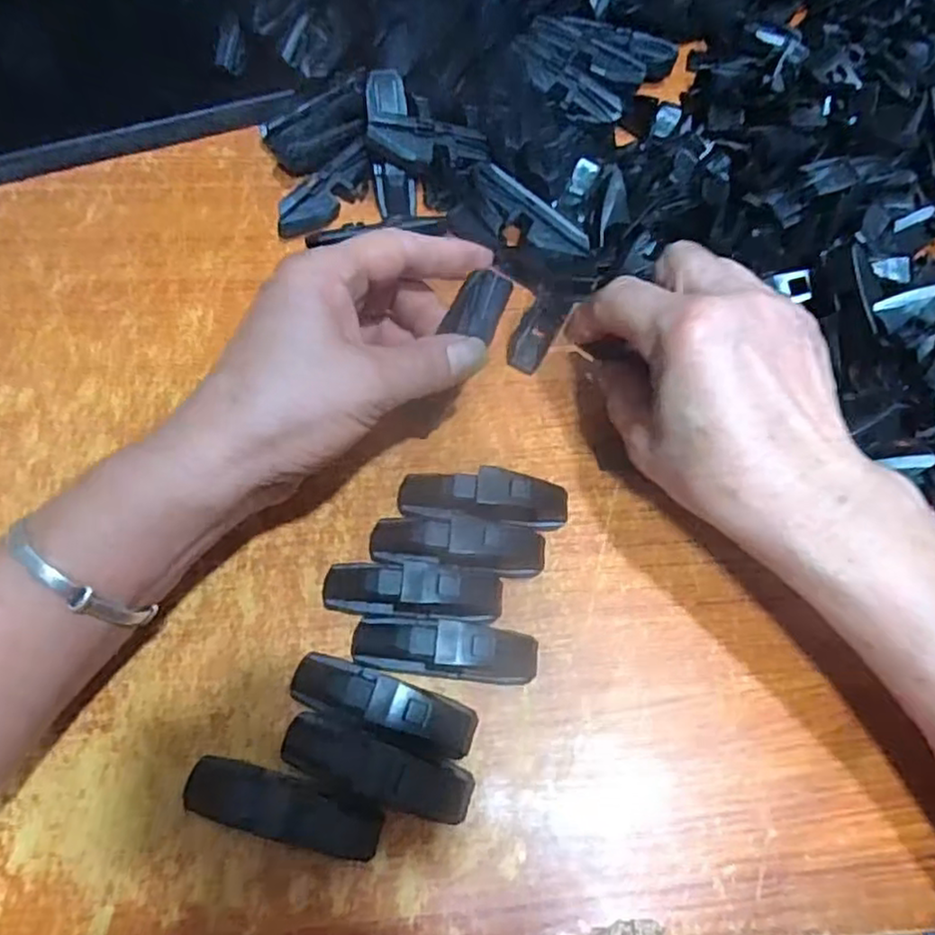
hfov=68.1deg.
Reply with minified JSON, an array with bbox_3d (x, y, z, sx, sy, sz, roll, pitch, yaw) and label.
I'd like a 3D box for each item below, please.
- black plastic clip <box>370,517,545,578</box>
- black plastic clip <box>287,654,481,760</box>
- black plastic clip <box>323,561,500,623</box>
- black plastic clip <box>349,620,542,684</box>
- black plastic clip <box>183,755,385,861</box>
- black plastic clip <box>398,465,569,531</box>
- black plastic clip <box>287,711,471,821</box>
[{"bbox_3d":[-0.004,0.034,0.299,0.075,0.023,0.021,5,66,-1],"label":"black plastic clip"},{"bbox_3d":[-0.033,0.093,0.272,0.074,0.025,0.021,18,67,5],"label":"black plastic clip"},{"bbox_3d":[-0.023,0.053,0.291,0.075,0.023,0.020,5,66,0],"label":"black plastic clip"},{"bbox_3d":[-0.009,0.075,0.282,0.075,0.022,0.021,5,66,-1],"label":"black plastic clip"},{"bbox_3d":[-0.069,0.128,0.258,0.074,0.017,0.021,15,66,4],"label":"black plastic clip"},{"bbox_3d":[0.007,0.016,0.308,0.075,0.024,0.024,4,66,-1],"label":"black plastic clip"},{"bbox_3d":[-0.035,0.115,0.262,0.073,0.025,0.023,19,67,6],"label":"black plastic clip"}]

